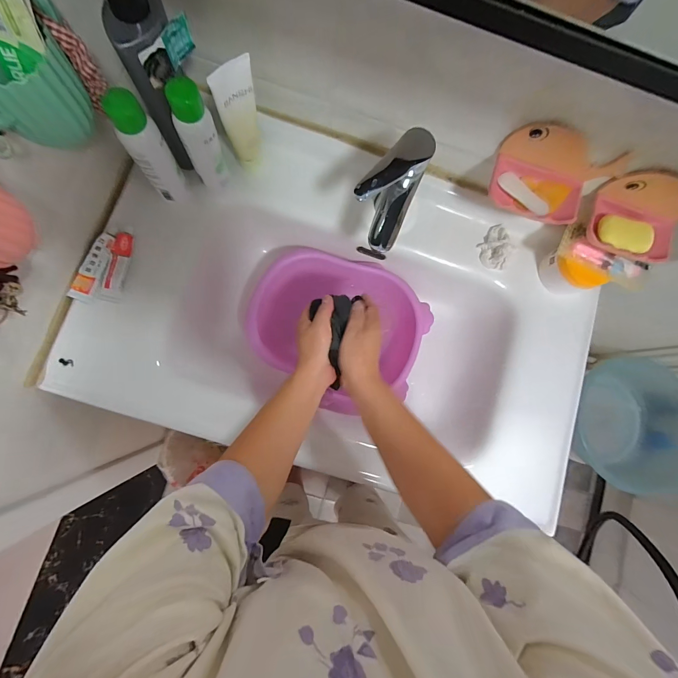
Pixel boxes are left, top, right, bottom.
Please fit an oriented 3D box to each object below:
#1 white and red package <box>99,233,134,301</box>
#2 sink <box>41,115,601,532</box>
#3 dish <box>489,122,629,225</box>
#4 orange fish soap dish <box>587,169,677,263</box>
[{"bbox_3d":[-0.321,-0.105,0.474,0.026,0.017,0.100,11,82,-4],"label":"white and red package"},{"bbox_3d":[0.026,-0.034,0.561,0.768,0.140,0.471,19,82,-3],"label":"sink"},{"bbox_3d":[0.285,-0.208,0.434,0.148,0.070,0.086,12,82,-4],"label":"dish"},{"bbox_3d":[0.425,-0.160,0.446,0.135,0.069,0.082,14,82,-4],"label":"orange fish soap dish"}]

